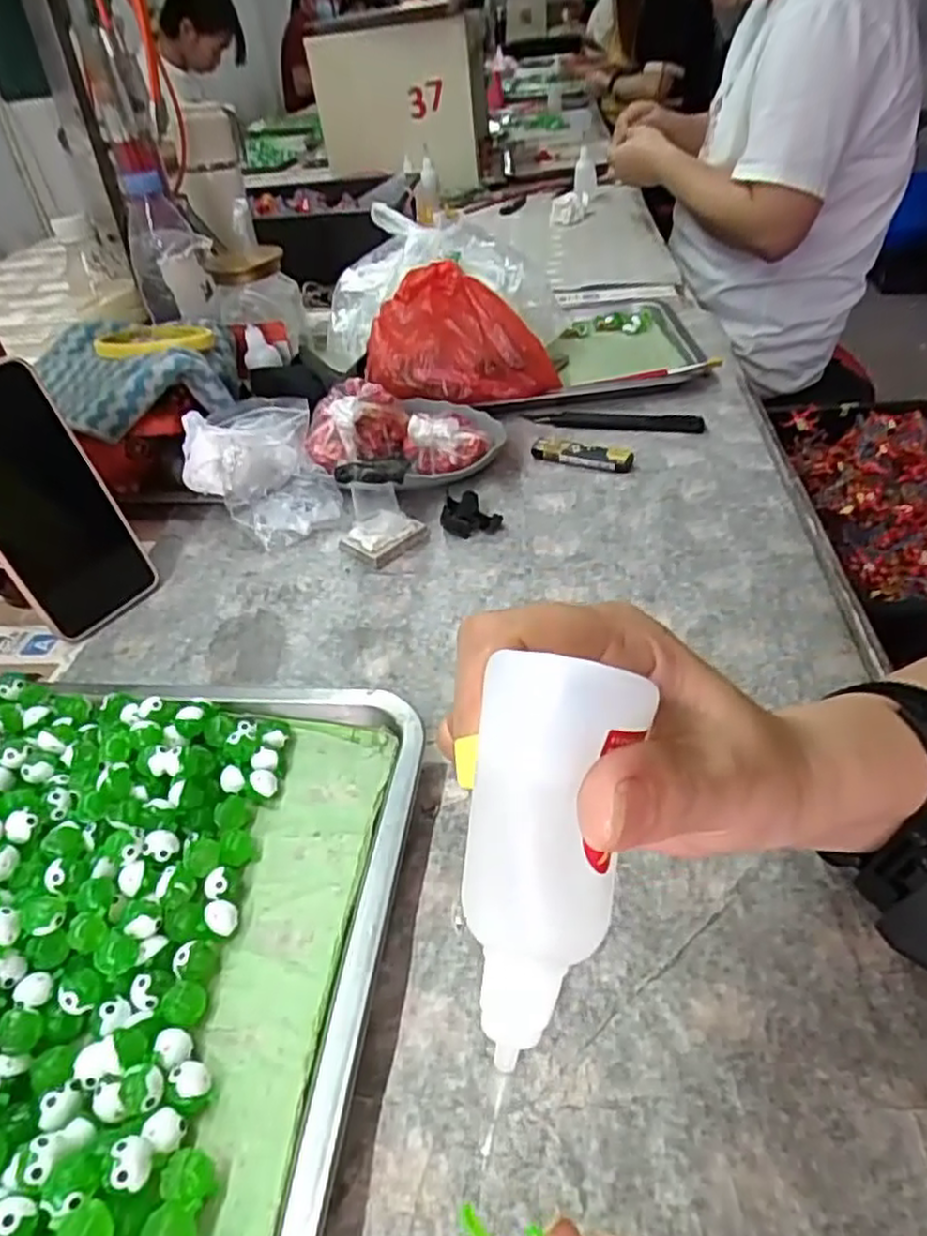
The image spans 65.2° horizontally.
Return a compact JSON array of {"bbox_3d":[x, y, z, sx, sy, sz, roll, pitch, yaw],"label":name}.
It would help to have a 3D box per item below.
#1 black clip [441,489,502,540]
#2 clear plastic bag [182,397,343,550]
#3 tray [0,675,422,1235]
[{"bbox_3d":[0.006,-0.075,0.521,0.043,0.016,0.035,2,42,10],"label":"black clip"},{"bbox_3d":[-0.156,-0.112,0.548,0.101,0.070,0.111,-20,42,-14],"label":"clear plastic bag"},{"bbox_3d":[-0.180,0.123,0.298,0.296,0.043,0.253,1,42,9],"label":"tray"}]

